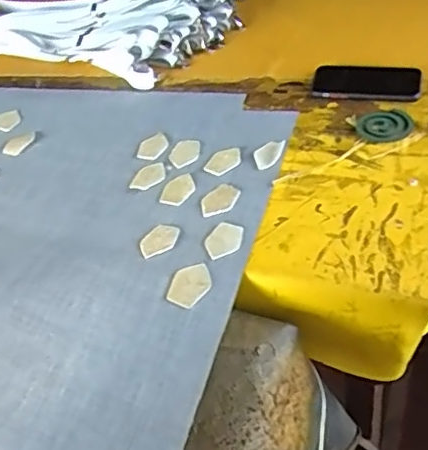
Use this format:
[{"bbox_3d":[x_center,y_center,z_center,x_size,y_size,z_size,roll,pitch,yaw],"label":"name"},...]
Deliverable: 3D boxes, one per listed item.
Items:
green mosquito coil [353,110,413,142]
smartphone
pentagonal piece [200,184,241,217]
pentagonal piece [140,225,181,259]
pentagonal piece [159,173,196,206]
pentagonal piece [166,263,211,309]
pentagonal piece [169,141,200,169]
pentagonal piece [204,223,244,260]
[{"bbox_3d":[0.223,-0.131,0.759,0.073,0.004,0.062,-6,42,2],"label":"green mosquito coil"},{"bbox_3d":[0.216,-0.201,0.823,0.147,0.014,0.077,3,46,14],"label":"smartphone"},{"bbox_3d":[0.006,-0.028,0.690,0.039,0.004,0.056,18,52,27],"label":"pentagonal piece"},{"bbox_3d":[-0.062,0.016,0.654,0.049,0.004,0.042,-25,46,-13],"label":"pentagonal piece"},{"bbox_3d":[-0.043,-0.046,0.719,0.038,0.004,0.059,21,53,29],"label":"pentagonal piece"},{"bbox_3d":[-0.025,0.061,0.597,0.040,0.004,0.051,7,52,16],"label":"pentagonal piece"},{"bbox_3d":[-0.038,-0.096,0.772,0.039,0.004,0.055,7,47,18],"label":"pentagonal piece"},{"bbox_3d":[0.010,0.016,0.640,0.039,0.004,0.053,3,46,15],"label":"pentagonal piece"}]

